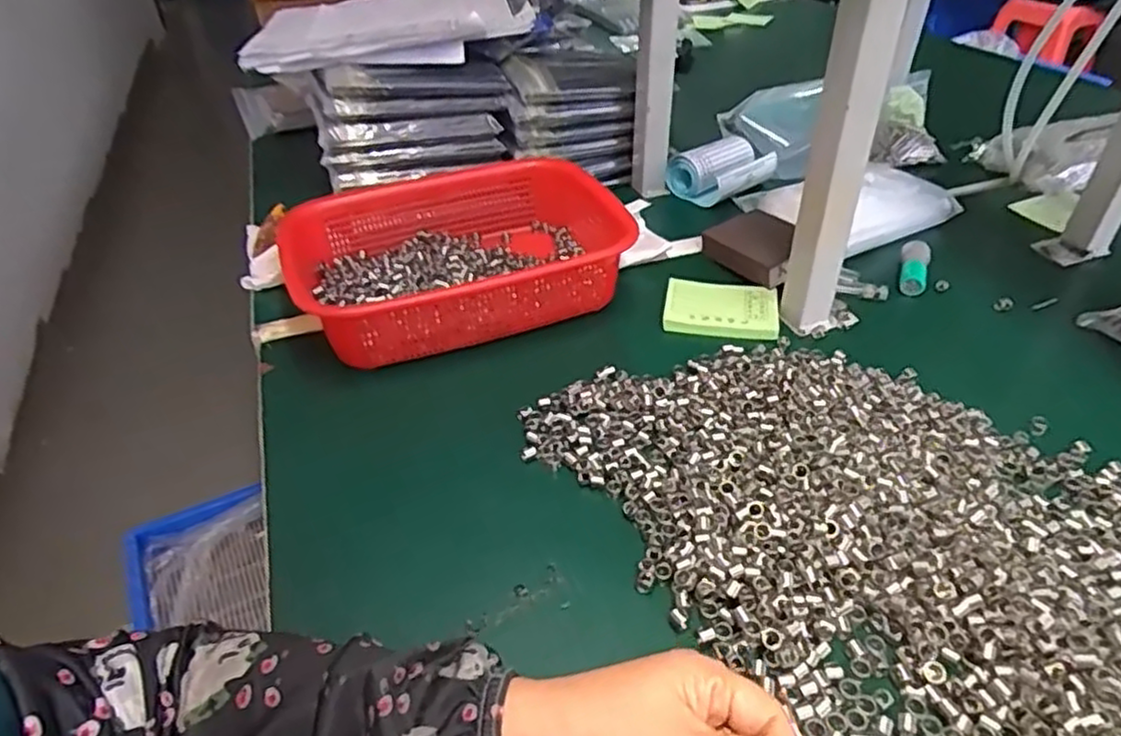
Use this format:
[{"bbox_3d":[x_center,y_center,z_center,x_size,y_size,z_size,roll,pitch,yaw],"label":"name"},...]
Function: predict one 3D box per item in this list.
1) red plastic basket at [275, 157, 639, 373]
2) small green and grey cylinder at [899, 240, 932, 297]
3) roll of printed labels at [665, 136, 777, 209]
[{"bbox_3d":[-0.082,-0.101,0.620,0.287,0.064,0.200,-14,40,-15],"label":"red plastic basket"},{"bbox_3d":[0.325,-0.090,0.644,0.024,0.028,0.060,14,41,19],"label":"small green and grey cylinder"},{"bbox_3d":[0.188,-0.222,0.806,0.107,0.048,0.082,-26,45,-28],"label":"roll of printed labels"}]

